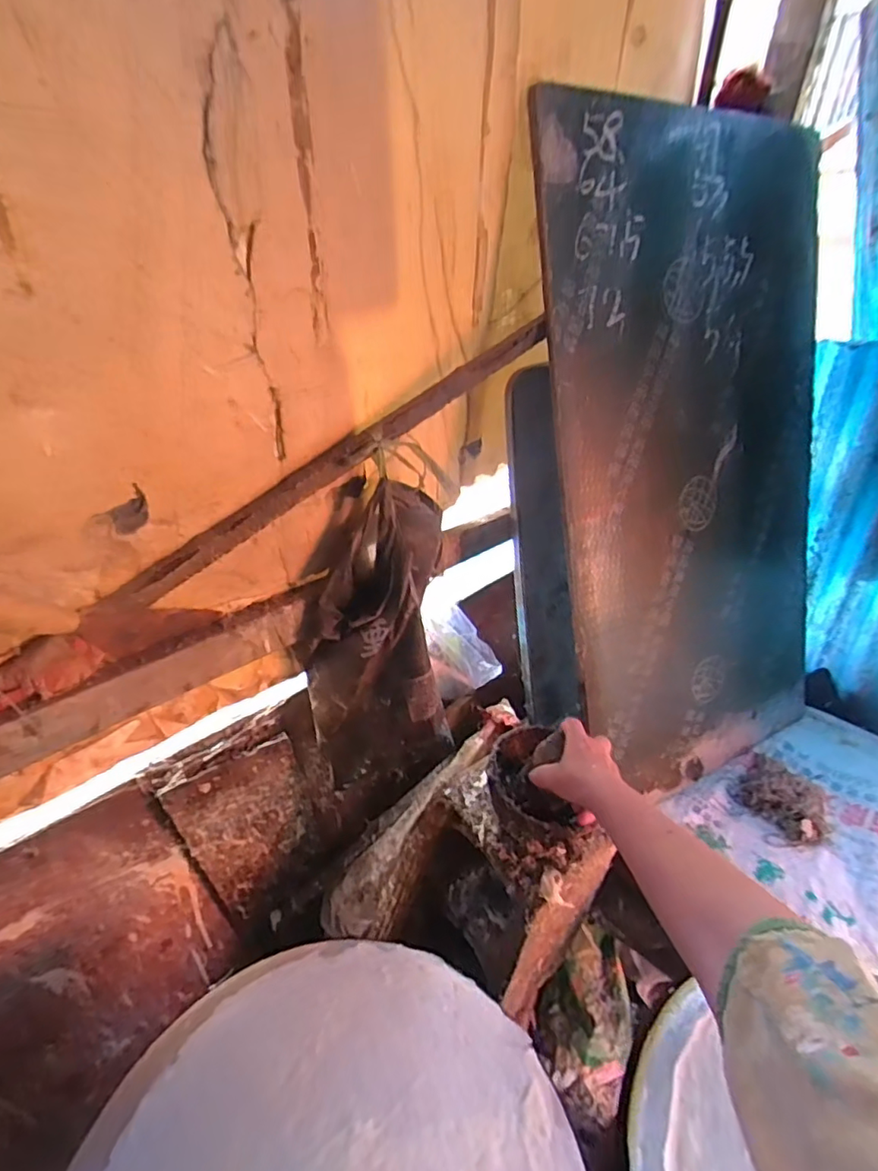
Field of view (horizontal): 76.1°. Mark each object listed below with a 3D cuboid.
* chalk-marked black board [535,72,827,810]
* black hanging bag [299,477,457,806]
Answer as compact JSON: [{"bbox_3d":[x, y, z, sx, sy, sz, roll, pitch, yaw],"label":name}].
[{"bbox_3d":[0.381,-0.145,0.790,0.507,0.864,0.028,-17,18,-24],"label":"chalk-marked black board"},{"bbox_3d":[-0.046,0.081,0.672,0.194,0.350,0.112,-26,42,-36],"label":"black hanging bag"}]

